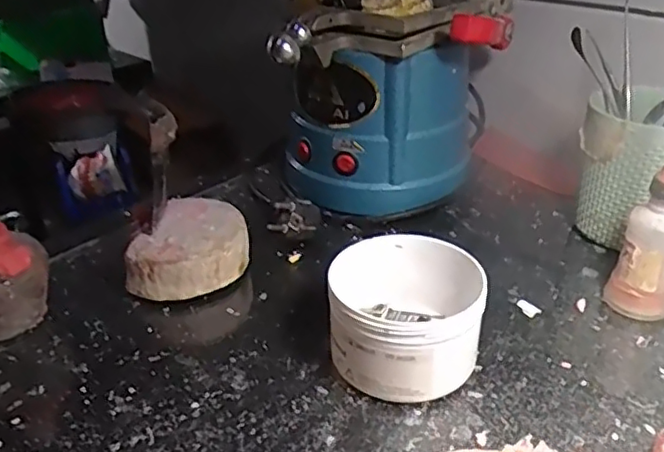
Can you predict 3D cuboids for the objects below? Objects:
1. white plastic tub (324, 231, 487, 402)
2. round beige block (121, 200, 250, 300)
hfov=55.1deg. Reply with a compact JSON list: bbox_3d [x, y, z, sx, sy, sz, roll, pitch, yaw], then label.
[{"bbox_3d":[0.045,0.055,0.392,0.089,0.062,0.094,-1,30,1],"label":"white plastic tub"},{"bbox_3d":[-0.107,0.016,0.488,0.087,0.043,0.092,-4,30,-4],"label":"round beige block"}]

